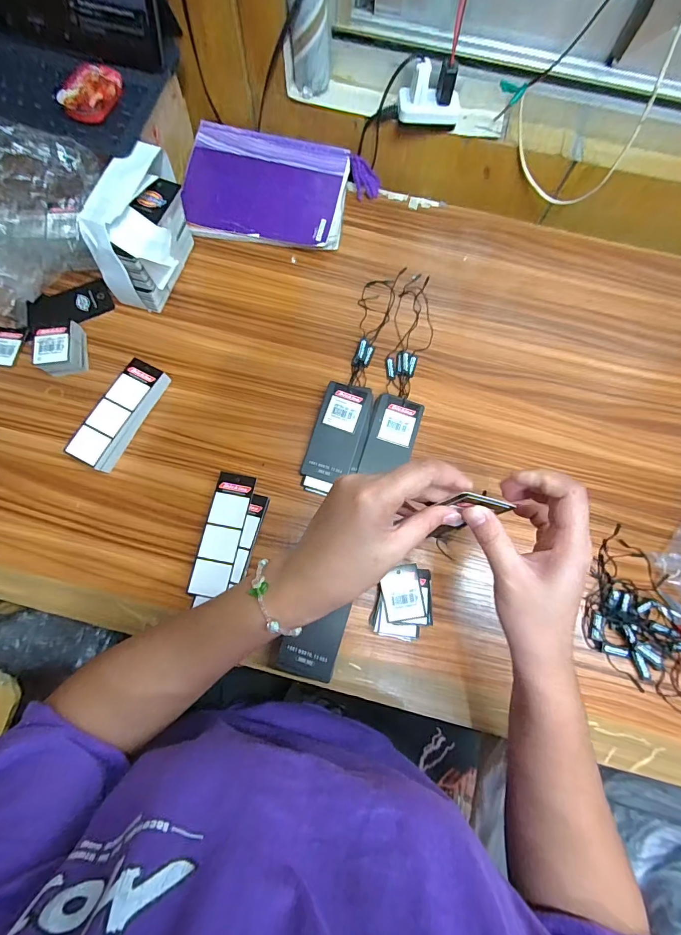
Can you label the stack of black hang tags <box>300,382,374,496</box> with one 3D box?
[{"bbox_3d":[-0.003,-0.031,0.424,0.056,0.017,0.119,14,74,2],"label":"stack of black hang tags"}]

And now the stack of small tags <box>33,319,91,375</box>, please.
[{"bbox_3d":[-0.307,-0.131,0.432,0.041,0.032,0.053,-6,74,-4],"label":"stack of small tags"}]

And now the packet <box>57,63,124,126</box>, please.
[{"bbox_3d":[-0.252,-0.379,0.399,0.047,0.017,0.067,4,74,-1],"label":"packet"}]

